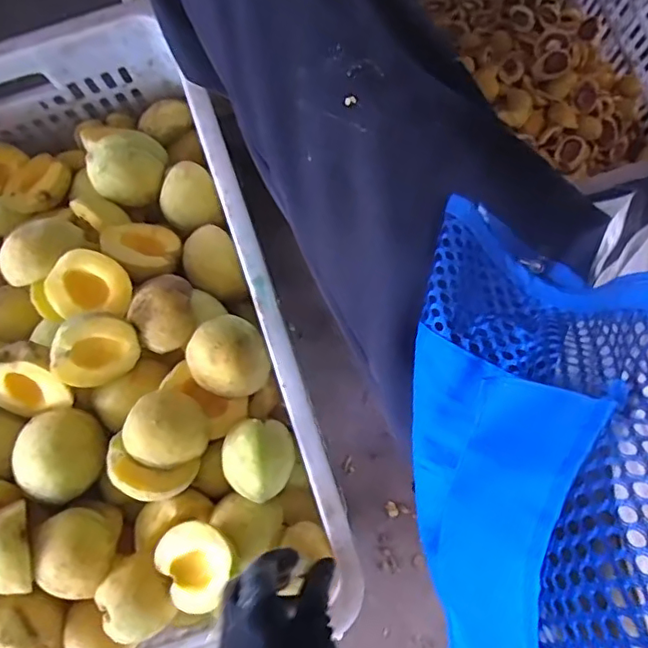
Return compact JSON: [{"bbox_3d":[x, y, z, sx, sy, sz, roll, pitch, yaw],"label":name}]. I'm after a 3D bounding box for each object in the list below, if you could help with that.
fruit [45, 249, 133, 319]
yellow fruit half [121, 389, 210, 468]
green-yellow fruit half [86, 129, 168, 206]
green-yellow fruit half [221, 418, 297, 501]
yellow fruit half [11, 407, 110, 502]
[{"bbox_3d":[-0.184,-0.030,0.459,0.061,0.023,0.055,31,99,-19],"label":"fruit"},{"bbox_3d":[-0.120,0.079,0.433,0.057,0.038,0.056,0,80,0],"label":"yellow fruit half"},{"bbox_3d":[-0.177,-0.141,0.529,0.068,0.047,0.057,-31,82,-4],"label":"green-yellow fruit half"},{"bbox_3d":[-0.048,0.100,0.434,0.054,0.036,0.056,0,81,1],"label":"green-yellow fruit half"},{"bbox_3d":[-0.205,0.100,0.444,0.064,0.030,0.066,0,81,1],"label":"yellow fruit half"}]

